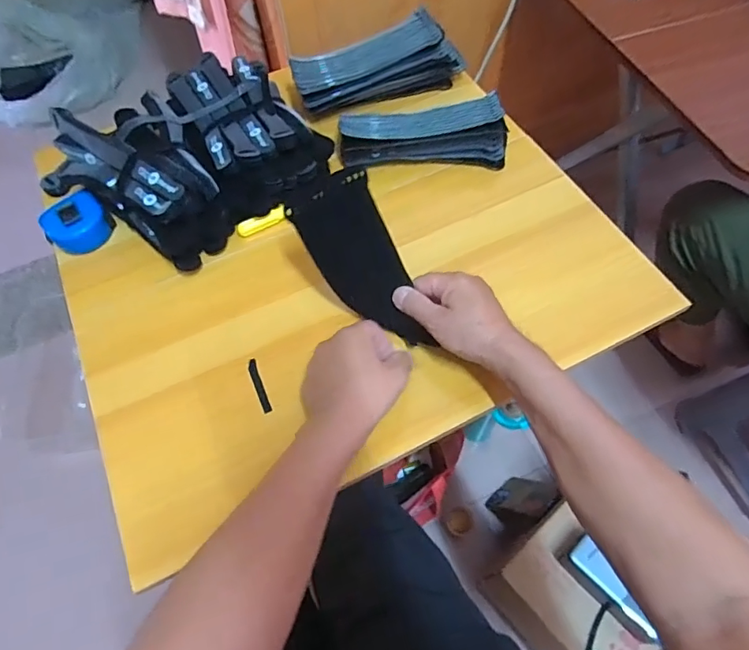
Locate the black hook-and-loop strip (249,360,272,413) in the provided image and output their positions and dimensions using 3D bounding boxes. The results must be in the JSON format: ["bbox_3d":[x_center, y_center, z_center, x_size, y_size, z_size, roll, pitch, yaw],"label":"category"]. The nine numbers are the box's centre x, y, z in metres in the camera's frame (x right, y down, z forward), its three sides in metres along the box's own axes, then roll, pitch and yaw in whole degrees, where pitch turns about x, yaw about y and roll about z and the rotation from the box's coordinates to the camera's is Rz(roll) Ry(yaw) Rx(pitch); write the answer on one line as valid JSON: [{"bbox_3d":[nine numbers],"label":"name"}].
[{"bbox_3d":[-0.116,0.060,0.509,0.008,0.004,0.060,-22,63,-9],"label":"black hook-and-loop strip"}]

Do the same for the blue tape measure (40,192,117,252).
[{"bbox_3d":[-0.349,-0.119,0.599,0.069,0.030,0.062,-38,66,-16],"label":"blue tape measure"}]

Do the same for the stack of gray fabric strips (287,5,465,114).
[{"bbox_3d":[0.005,-0.354,0.688,0.232,0.078,0.076,-19,62,-7],"label":"stack of gray fabric strips"}]

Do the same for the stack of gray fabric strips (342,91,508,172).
[{"bbox_3d":[0.060,-0.240,0.638,0.210,0.048,0.083,-6,62,-1],"label":"stack of gray fabric strips"}]

